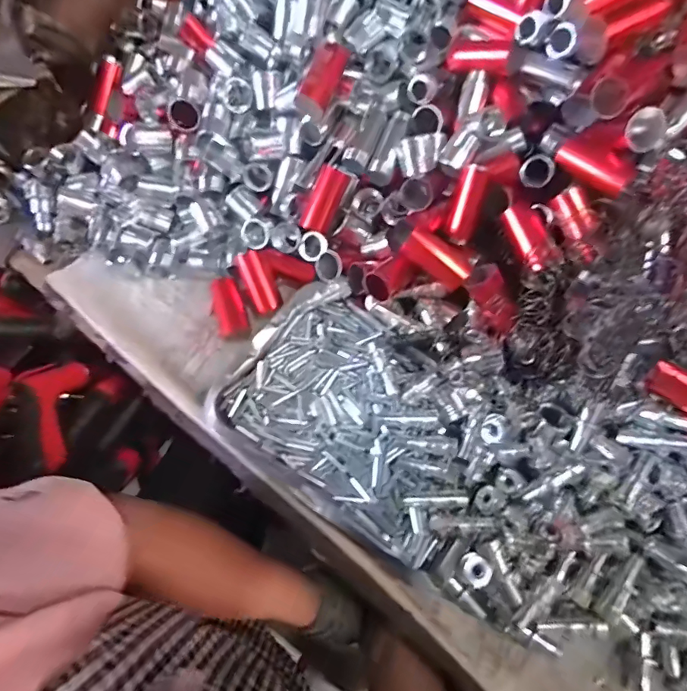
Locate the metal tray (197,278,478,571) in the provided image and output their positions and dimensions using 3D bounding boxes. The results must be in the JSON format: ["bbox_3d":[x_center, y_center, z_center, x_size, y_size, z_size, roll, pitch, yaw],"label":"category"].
[{"bbox_3d":[0.009,0.062,0.396,0.233,0.032,0.173,37,74,13],"label":"metal tray"}]

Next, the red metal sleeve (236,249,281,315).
[{"bbox_3d":[-0.085,-0.063,0.447,0.025,0.025,0.063,-26,100,-9],"label":"red metal sleeve"}]

